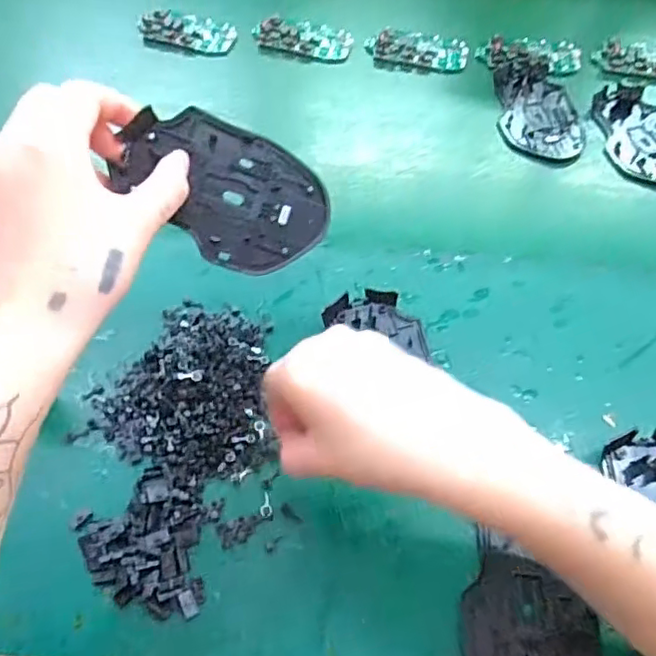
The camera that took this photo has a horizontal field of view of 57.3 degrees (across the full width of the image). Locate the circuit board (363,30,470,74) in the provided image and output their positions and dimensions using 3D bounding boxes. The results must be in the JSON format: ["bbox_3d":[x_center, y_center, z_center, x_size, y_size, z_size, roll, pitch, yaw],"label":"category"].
[{"bbox_3d":[0.088,-0.269,0.587,0.098,0.013,0.043,0,59,-1],"label":"circuit board"}]

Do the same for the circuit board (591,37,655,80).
[{"bbox_3d":[0.313,-0.260,0.583,0.098,0.009,0.049,5,59,2],"label":"circuit board"}]

